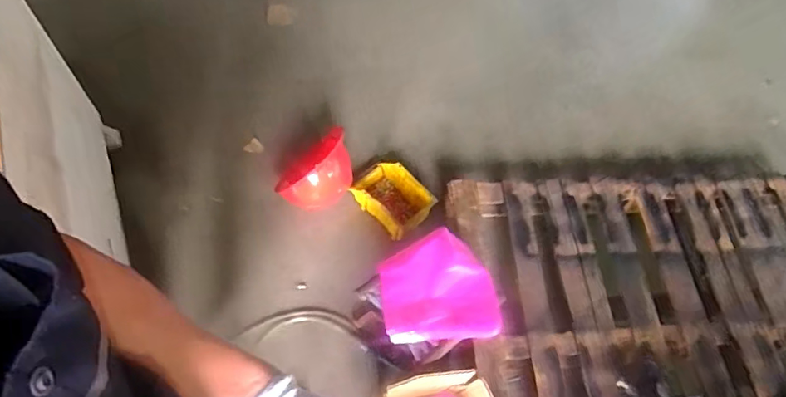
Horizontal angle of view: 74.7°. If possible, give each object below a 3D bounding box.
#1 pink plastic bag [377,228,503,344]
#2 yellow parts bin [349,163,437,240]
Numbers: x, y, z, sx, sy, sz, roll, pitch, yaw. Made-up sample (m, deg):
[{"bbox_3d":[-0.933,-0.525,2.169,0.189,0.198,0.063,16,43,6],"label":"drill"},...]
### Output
[{"bbox_3d":[0.104,0.205,1.240,0.269,0.044,0.276,-5,61,-8],"label":"pink plastic bag"},{"bbox_3d":[0.000,0.010,1.613,0.169,0.122,0.237,-36,70,-22],"label":"yellow parts bin"}]

